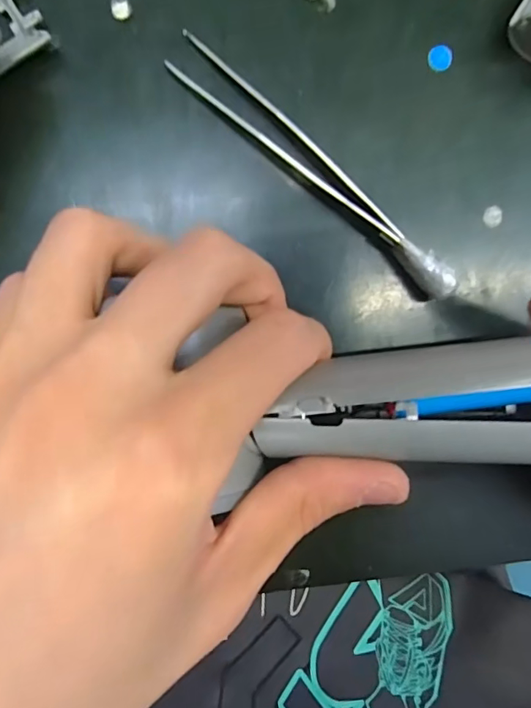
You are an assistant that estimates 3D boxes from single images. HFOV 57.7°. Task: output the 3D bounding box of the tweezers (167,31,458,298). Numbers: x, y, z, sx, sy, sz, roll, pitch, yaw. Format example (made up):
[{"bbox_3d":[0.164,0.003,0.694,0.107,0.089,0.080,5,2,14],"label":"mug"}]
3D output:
[{"bbox_3d":[0.017,-0.063,0.164,0.120,0.017,0.013,41,91,-4],"label":"tweezers"}]

